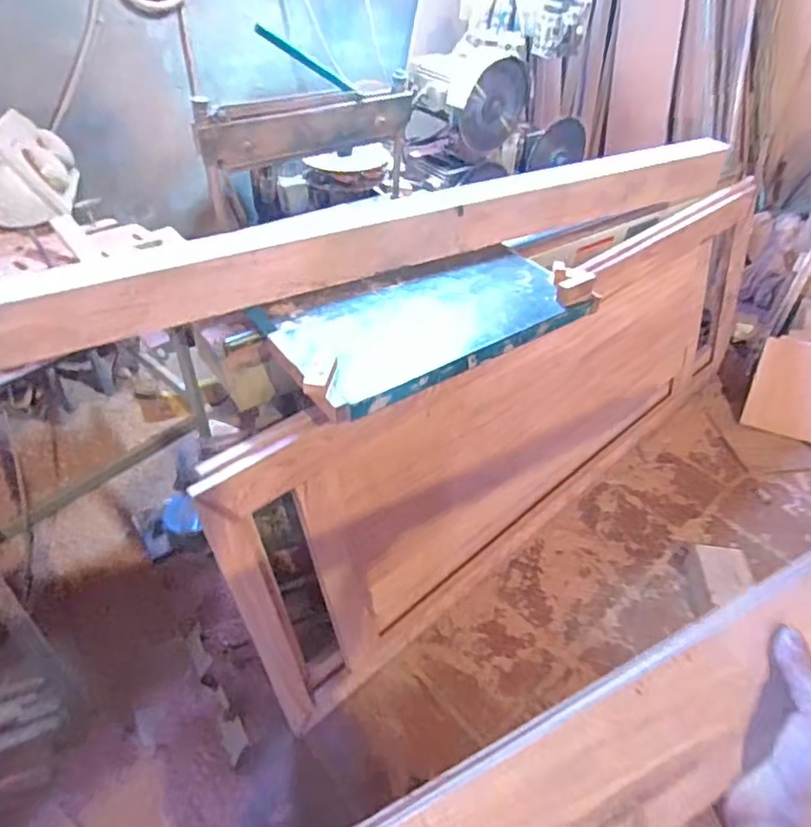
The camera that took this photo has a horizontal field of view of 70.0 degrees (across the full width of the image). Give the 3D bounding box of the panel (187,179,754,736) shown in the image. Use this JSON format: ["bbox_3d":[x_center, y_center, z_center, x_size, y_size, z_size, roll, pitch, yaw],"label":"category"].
[{"bbox_3d":[0.466,-0.048,1.707,2.134,0.754,0.078,-32,42,-28],"label":"panel"}]

